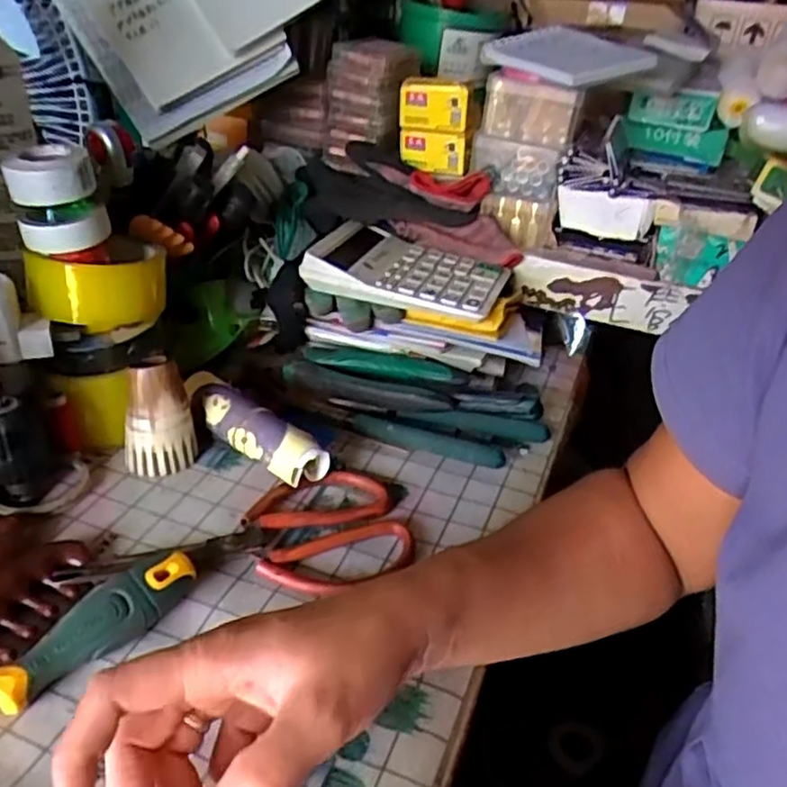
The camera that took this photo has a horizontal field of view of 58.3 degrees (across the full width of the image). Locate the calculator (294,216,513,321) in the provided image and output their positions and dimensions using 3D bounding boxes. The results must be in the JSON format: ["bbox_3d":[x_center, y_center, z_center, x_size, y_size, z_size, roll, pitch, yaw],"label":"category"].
[{"bbox_3d":[0.015,-0.111,0.616,0.155,0.034,0.109,13,33,13],"label":"calculator"}]

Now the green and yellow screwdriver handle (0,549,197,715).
[{"bbox_3d":[-0.151,0.119,0.364,0.025,0.031,0.105,24,37,28],"label":"green and yellow screwdriver handle"}]

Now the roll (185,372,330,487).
[{"bbox_3d":[-0.101,0.023,0.501,0.132,0.031,0.029,28,39,32],"label":"roll"}]

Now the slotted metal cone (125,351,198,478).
[{"bbox_3d":[-0.164,0.013,0.493,0.047,0.077,0.045,-5,33,-16],"label":"slotted metal cone"}]

